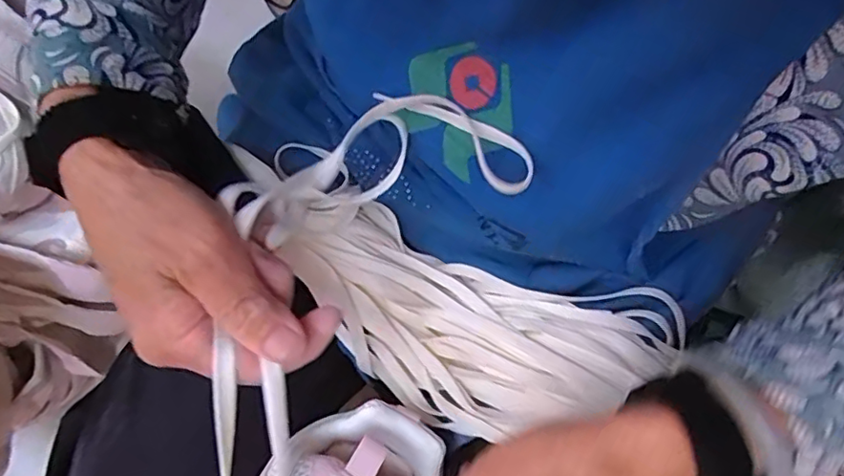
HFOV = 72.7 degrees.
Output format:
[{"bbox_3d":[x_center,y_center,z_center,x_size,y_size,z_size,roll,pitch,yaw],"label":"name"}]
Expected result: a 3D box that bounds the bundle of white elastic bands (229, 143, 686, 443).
[{"bbox_3d":[0.016,0.046,0.347,0.264,0.069,0.115,23,67,6],"label":"bundle of white elastic bands"}]

